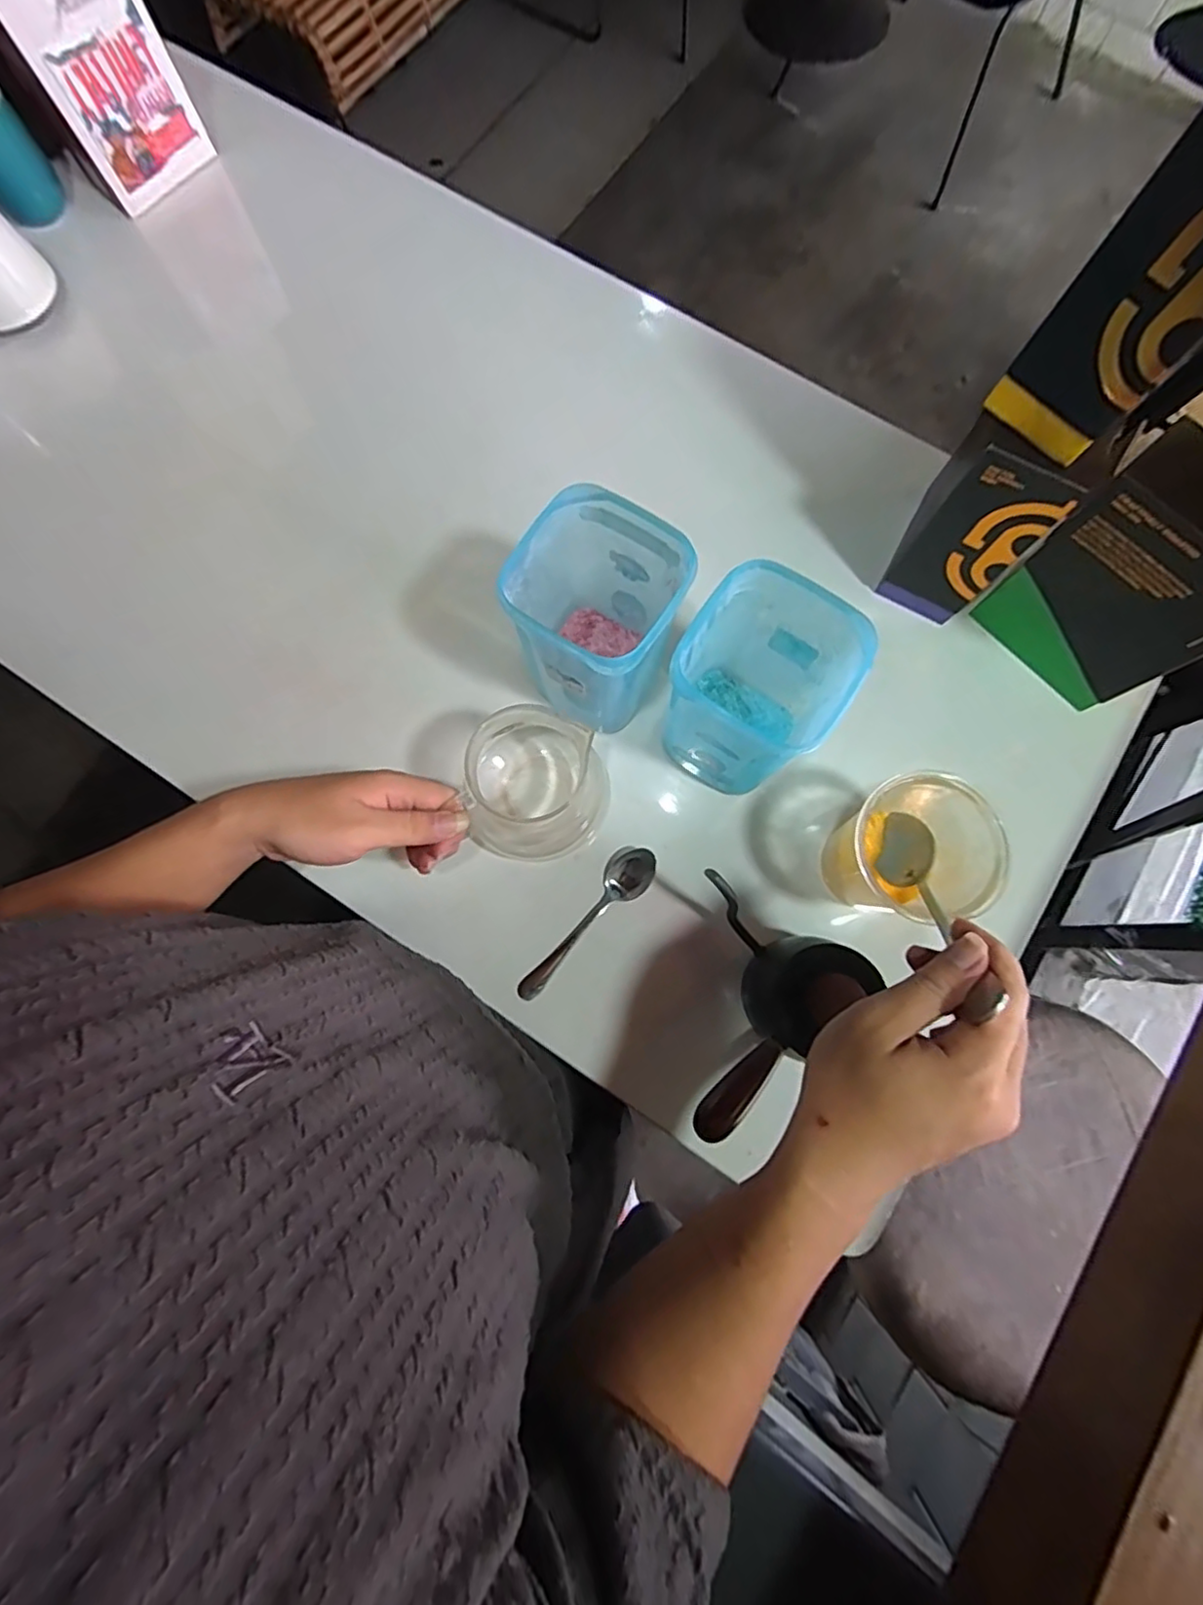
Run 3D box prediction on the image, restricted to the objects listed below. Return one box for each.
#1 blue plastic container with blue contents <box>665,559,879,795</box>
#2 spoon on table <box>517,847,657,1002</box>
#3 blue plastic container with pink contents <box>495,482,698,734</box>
[{"bbox_3d":[0.097,-0.074,0.427,0.093,0.139,0.095,35,81,5],"label":"blue plastic container with blue contents"},{"bbox_3d":[-0.010,0.090,0.464,0.029,0.014,0.137,41,81,6],"label":"spoon on table"},{"bbox_3d":[-0.003,-0.120,0.433,0.096,0.139,0.099,35,81,5],"label":"blue plastic container with pink contents"}]

